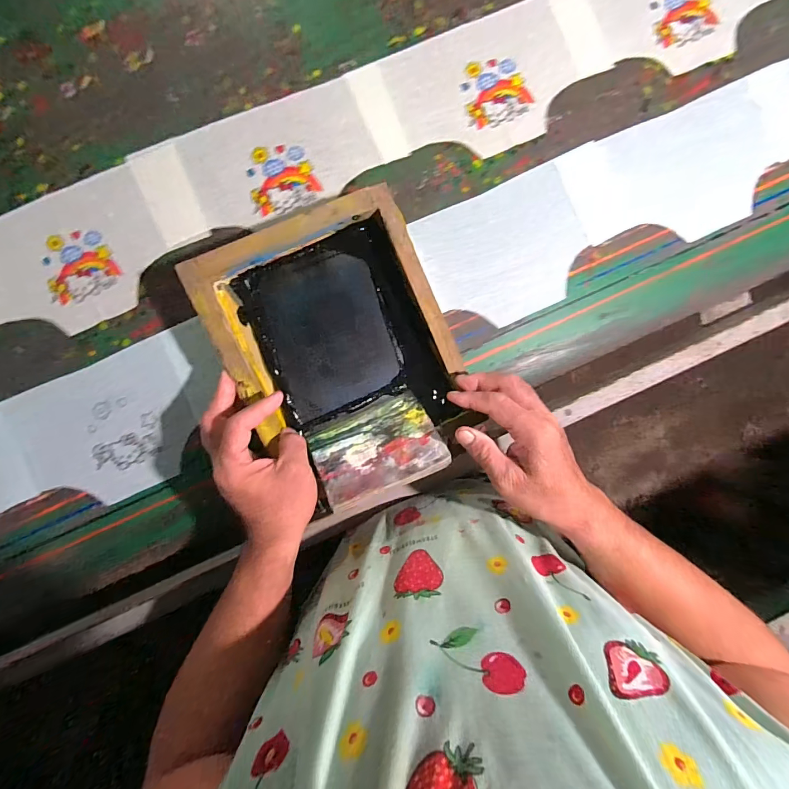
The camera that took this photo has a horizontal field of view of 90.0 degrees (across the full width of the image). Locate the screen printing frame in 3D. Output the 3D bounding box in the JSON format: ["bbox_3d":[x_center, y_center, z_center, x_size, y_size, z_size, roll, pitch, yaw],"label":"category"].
[{"bbox_3d":[-0.052,-0.042,0.417,0.219,0.074,0.274,-23,91,-2],"label":"screen printing frame"}]

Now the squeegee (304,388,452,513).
[{"bbox_3d":[-0.021,0.051,0.410,0.124,0.007,0.109,-25,55,-5],"label":"squeegee"}]

